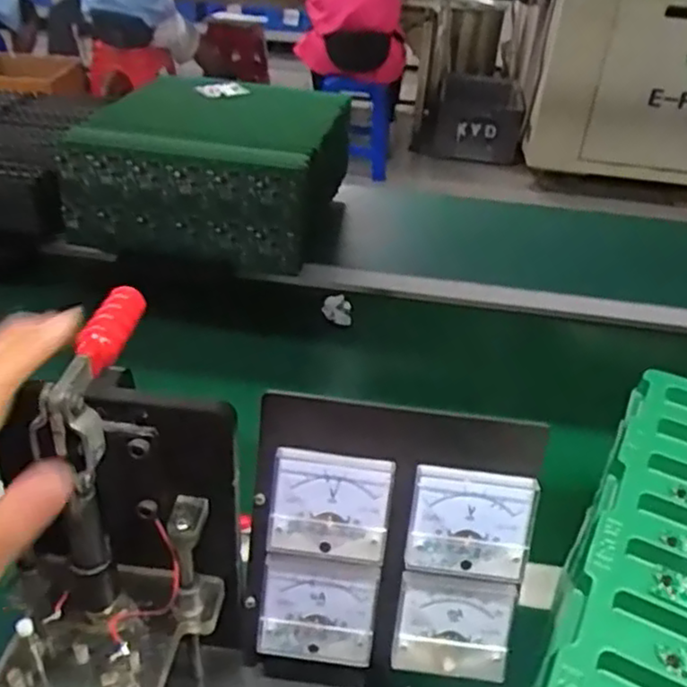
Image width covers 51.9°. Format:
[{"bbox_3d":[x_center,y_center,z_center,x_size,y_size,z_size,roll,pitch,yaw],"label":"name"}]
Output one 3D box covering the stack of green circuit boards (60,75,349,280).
[{"bbox_3d":[-0.169,-0.238,0.962,0.317,0.142,0.301,10,35,8],"label":"stack of green circuit boards"}]

